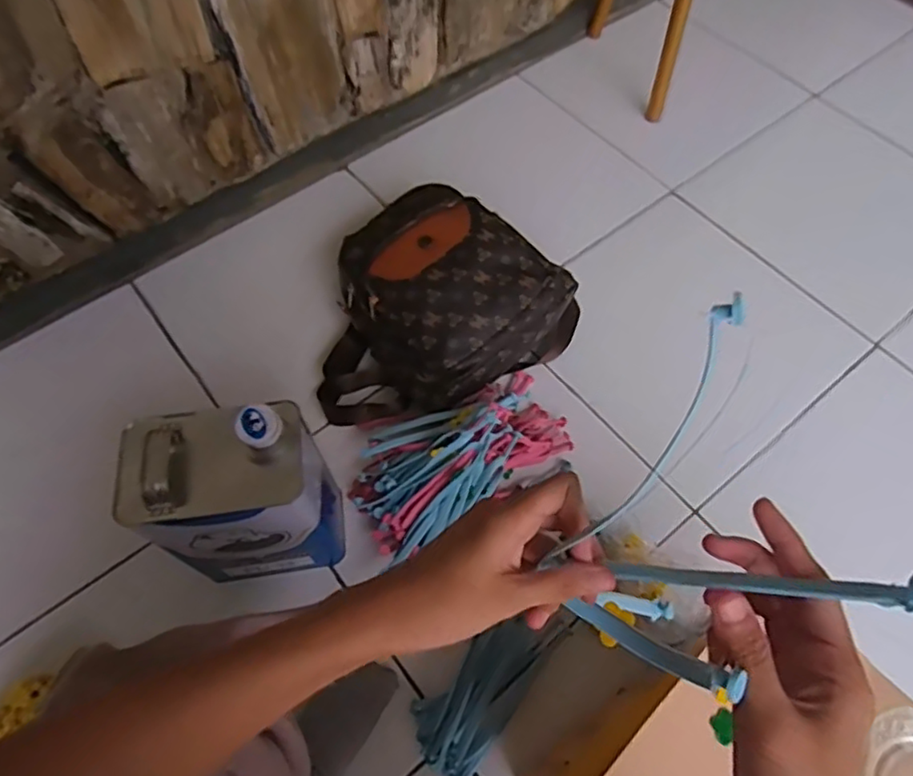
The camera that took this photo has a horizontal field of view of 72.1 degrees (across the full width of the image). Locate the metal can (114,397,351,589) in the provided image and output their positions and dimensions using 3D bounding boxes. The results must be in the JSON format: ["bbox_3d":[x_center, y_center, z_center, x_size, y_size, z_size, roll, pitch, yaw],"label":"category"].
[{"bbox_3d":[-0.230,0.114,0.665,0.171,0.250,0.113,-7,62,-5],"label":"metal can"}]

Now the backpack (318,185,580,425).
[{"bbox_3d":[-0.041,-0.114,0.861,0.360,0.157,0.271,-33,66,-17],"label":"backpack"}]

